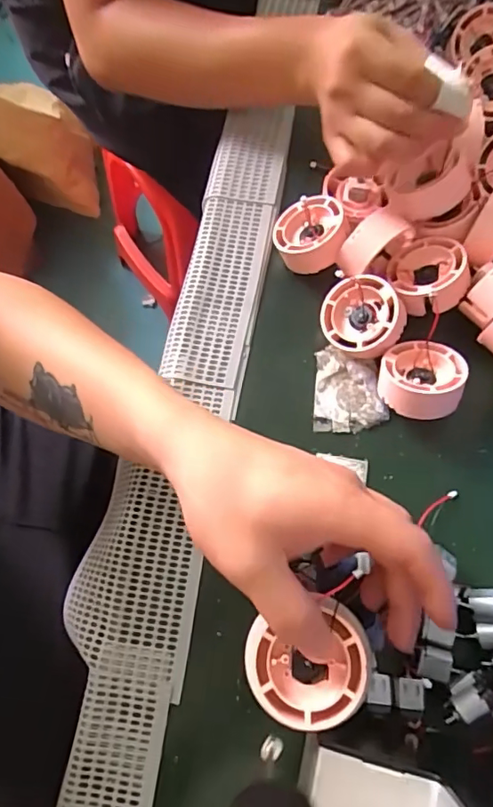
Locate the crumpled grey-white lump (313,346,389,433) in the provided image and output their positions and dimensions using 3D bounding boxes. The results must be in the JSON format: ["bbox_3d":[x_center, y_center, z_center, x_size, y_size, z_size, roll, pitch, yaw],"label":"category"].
[{"bbox_3d":[0.075,-0.009,0.379,0.049,0.008,0.061,2,73,1],"label":"crumpled grey-white lump"}]

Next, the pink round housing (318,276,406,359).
[{"bbox_3d":[0.082,-0.062,0.372,0.054,0.025,0.054,-11,79,28],"label":"pink round housing"}]

